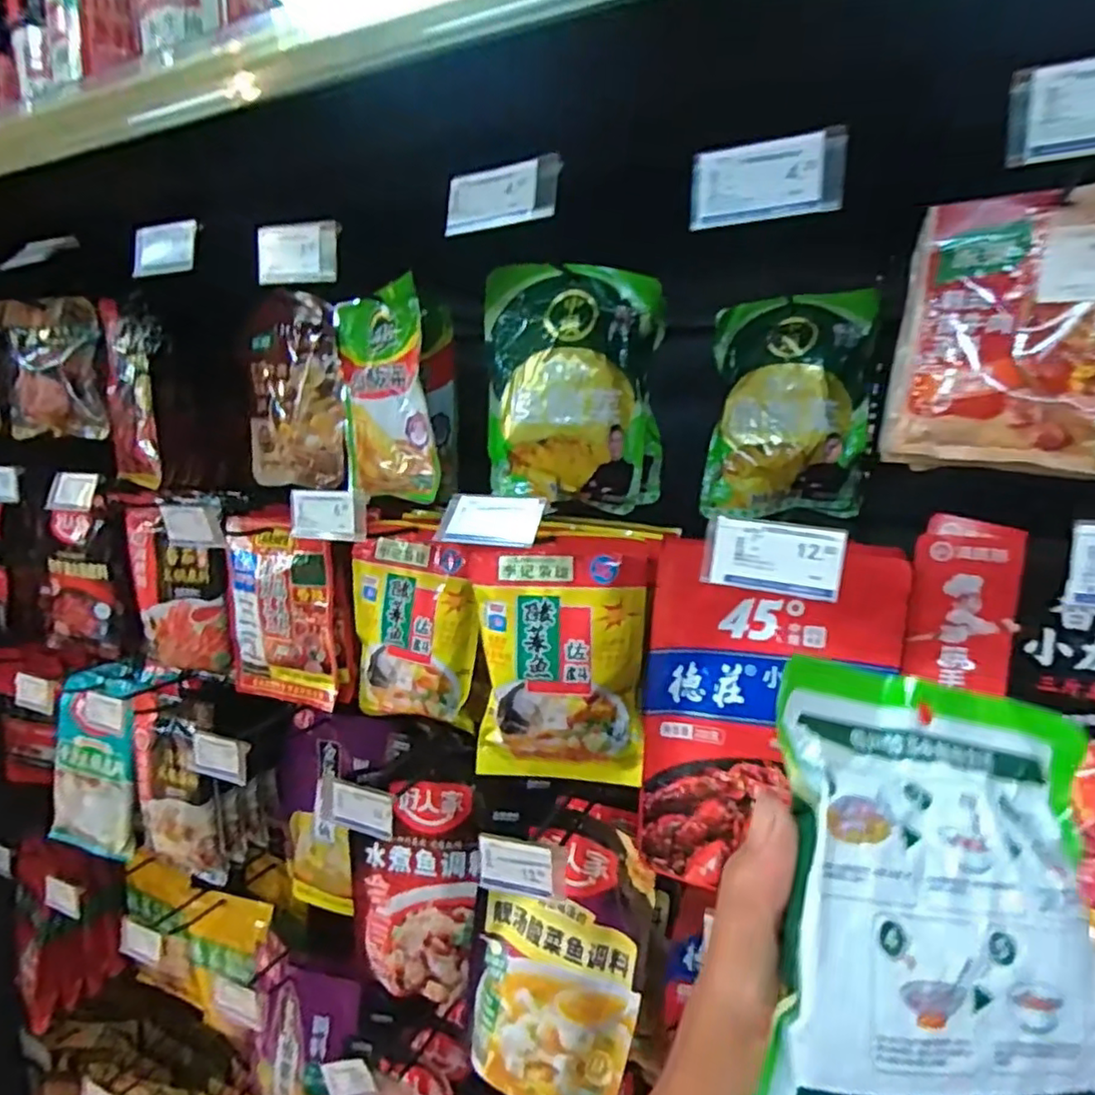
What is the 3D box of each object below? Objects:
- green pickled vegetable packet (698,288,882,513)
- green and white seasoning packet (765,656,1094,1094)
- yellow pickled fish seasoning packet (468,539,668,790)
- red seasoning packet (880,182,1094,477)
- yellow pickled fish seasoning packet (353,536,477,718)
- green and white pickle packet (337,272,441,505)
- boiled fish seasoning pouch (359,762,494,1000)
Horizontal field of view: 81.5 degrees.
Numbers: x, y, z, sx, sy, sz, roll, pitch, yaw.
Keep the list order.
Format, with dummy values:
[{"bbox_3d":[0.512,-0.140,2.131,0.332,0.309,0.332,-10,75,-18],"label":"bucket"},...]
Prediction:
[{"bbox_3d":[0.236,-0.134,0.626,0.148,0.204,0.049,3,12,11],"label":"green pickled vegetable packet"},{"bbox_3d":[0.132,0.149,0.211,0.140,0.204,0.031,15,-16,-15],"label":"green and white seasoning packet"},{"bbox_3d":[0.013,0.107,0.574,0.155,0.228,0.029,2,12,7],"label":"yellow pickled fish seasoning packet"},{"bbox_3d":[0.282,-0.125,0.381,0.022,0.156,0.136,-11,19,-44],"label":"red seasoning packet"},{"bbox_3d":[-0.139,0.088,0.680,0.159,0.187,0.041,9,15,35],"label":"yellow pickled fish seasoning packet"},{"bbox_3d":[-0.157,-0.143,0.608,0.126,0.193,0.019,1,8,37],"label":"green and white pickle packet"},{"bbox_3d":[-0.143,0.370,0.693,0.156,0.253,0.035,1,-3,10],"label":"boiled fish seasoning pouch"}]

